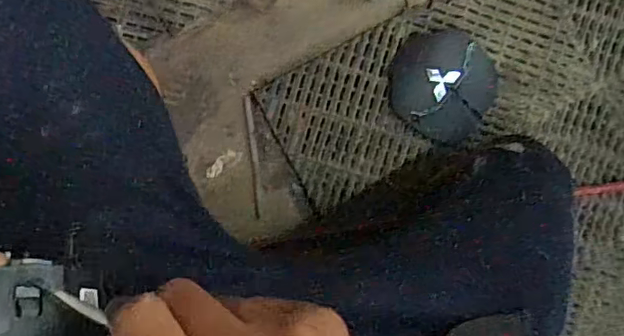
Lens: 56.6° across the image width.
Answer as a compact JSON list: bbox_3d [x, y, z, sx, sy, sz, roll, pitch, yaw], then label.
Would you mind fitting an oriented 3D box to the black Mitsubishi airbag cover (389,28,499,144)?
[{"bbox_3d":[0.168,-0.107,0.730,0.137,0.027,0.131,40,90,-7],"label":"black Mitsubishi airbag cover"}]

